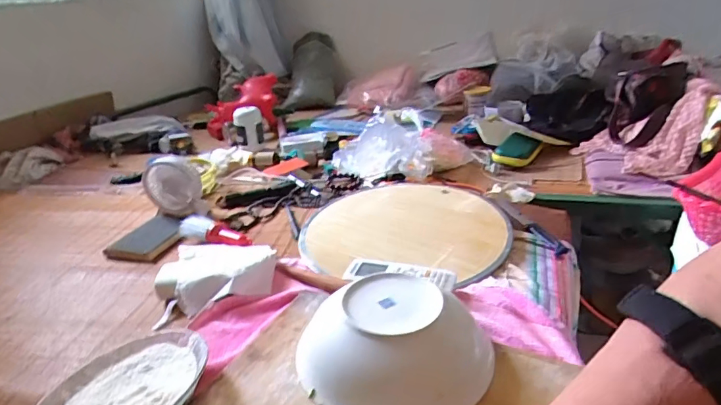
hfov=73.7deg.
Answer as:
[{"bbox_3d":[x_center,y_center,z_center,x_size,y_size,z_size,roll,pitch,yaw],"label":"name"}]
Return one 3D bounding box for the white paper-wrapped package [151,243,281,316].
[{"bbox_3d":[-0.211,0.104,0.713,0.168,0.040,0.126,-9,25,-6],"label":"white paper-wrapped package"}]

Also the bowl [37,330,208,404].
[{"bbox_3d":[-0.247,0.204,0.504,0.169,0.050,0.167,-6,24,3],"label":"bowl"}]

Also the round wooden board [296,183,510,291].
[{"bbox_3d":[0.080,0.031,0.825,0.331,0.026,0.307,-3,27,2],"label":"round wooden board"}]

